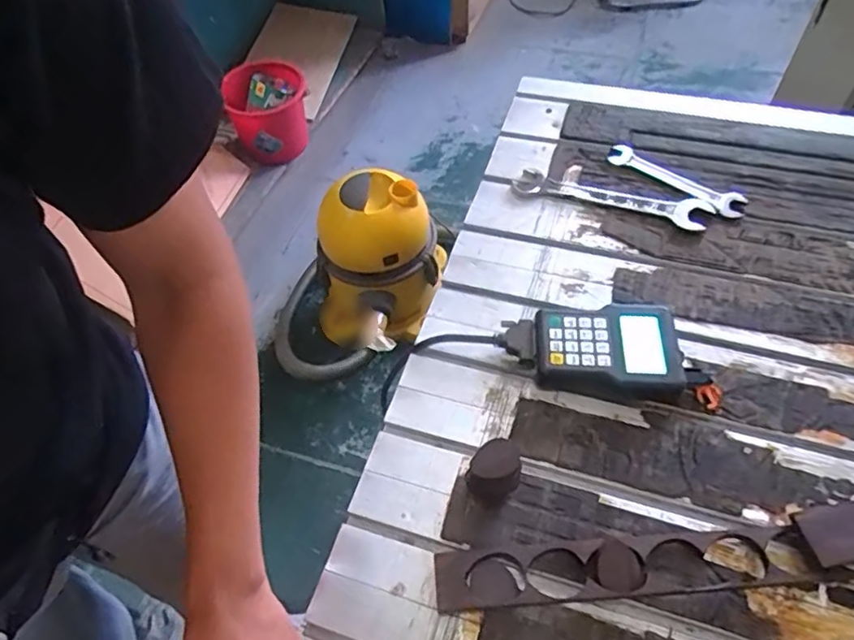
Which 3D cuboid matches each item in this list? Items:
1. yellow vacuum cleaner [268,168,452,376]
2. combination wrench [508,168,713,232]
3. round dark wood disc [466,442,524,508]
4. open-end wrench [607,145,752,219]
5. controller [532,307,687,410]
[{"bbox_3d":[-0.162,-0.065,1.442,0.430,0.410,0.355,-14,54,-5],"label":"yellow vacuum cleaner"},{"bbox_3d":[0.242,-0.168,0.793,0.254,0.014,0.054,19,58,17],"label":"combination wrench"},{"bbox_3d":[0.065,0.144,0.552,0.046,0.067,0.040,-34,58,-18],"label":"round dark wood disc"},{"bbox_3d":[0.339,-0.194,0.808,0.194,0.007,0.042,36,64,26],"label":"open-end wrench"},{"bbox_3d":[0.193,0.032,0.640,0.159,0.037,0.110,3,54,7],"label":"controller"}]

